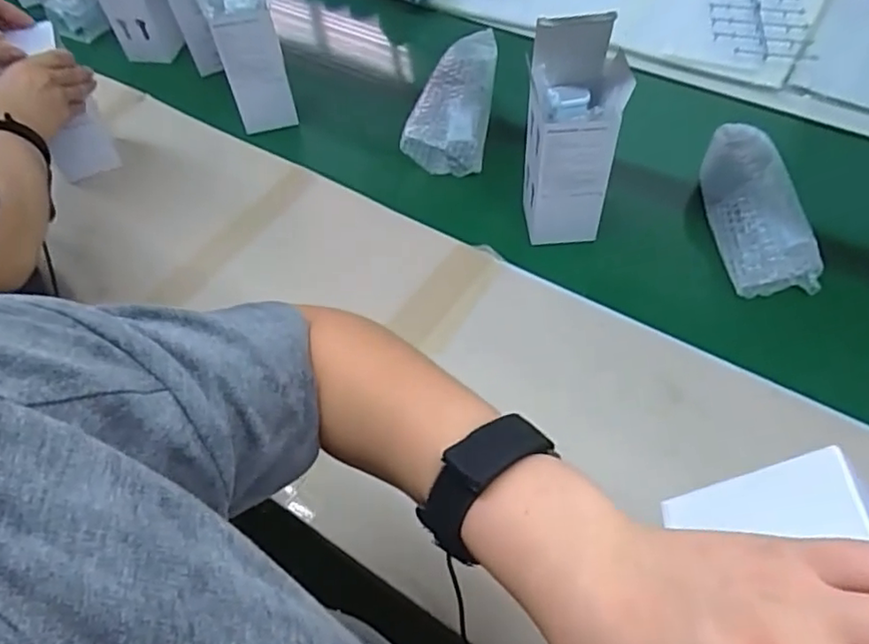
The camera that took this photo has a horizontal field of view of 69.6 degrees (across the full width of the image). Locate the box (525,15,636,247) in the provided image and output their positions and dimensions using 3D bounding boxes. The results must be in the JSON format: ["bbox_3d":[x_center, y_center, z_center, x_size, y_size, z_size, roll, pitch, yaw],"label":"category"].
[{"bbox_3d":[0.136,-0.189,0.627,0.085,0.212,0.071,5,54,6],"label":"box"}]

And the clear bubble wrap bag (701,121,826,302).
[{"bbox_3d":[0.332,-0.121,0.656,0.081,0.048,0.191,-6,68,-2],"label":"clear bubble wrap bag"}]

